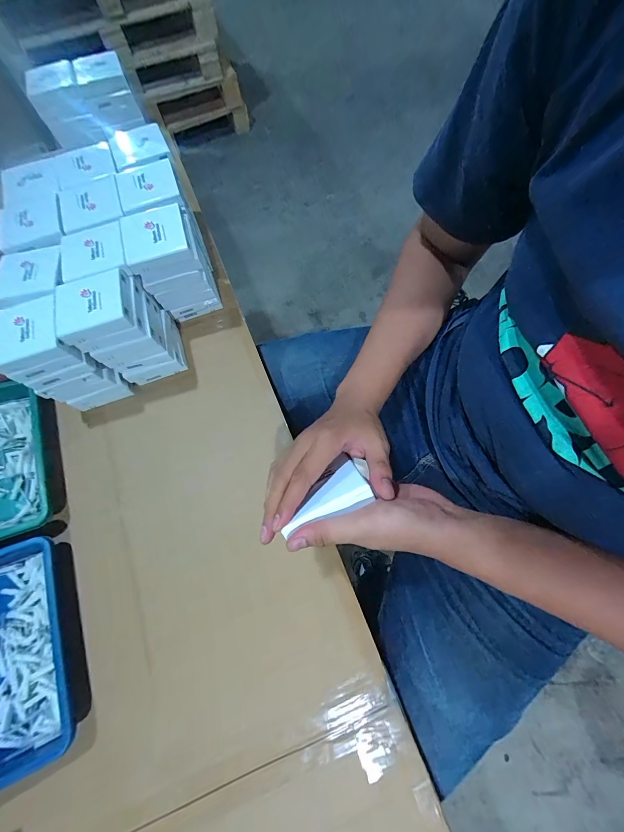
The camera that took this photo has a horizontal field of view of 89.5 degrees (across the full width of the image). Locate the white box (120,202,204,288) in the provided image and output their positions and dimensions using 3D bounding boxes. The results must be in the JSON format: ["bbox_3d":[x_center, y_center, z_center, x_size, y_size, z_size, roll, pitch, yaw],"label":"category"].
[{"bbox_3d":[-0.214,-0.246,0.449,0.092,0.050,0.087,-17,70,-4],"label":"white box"}]

